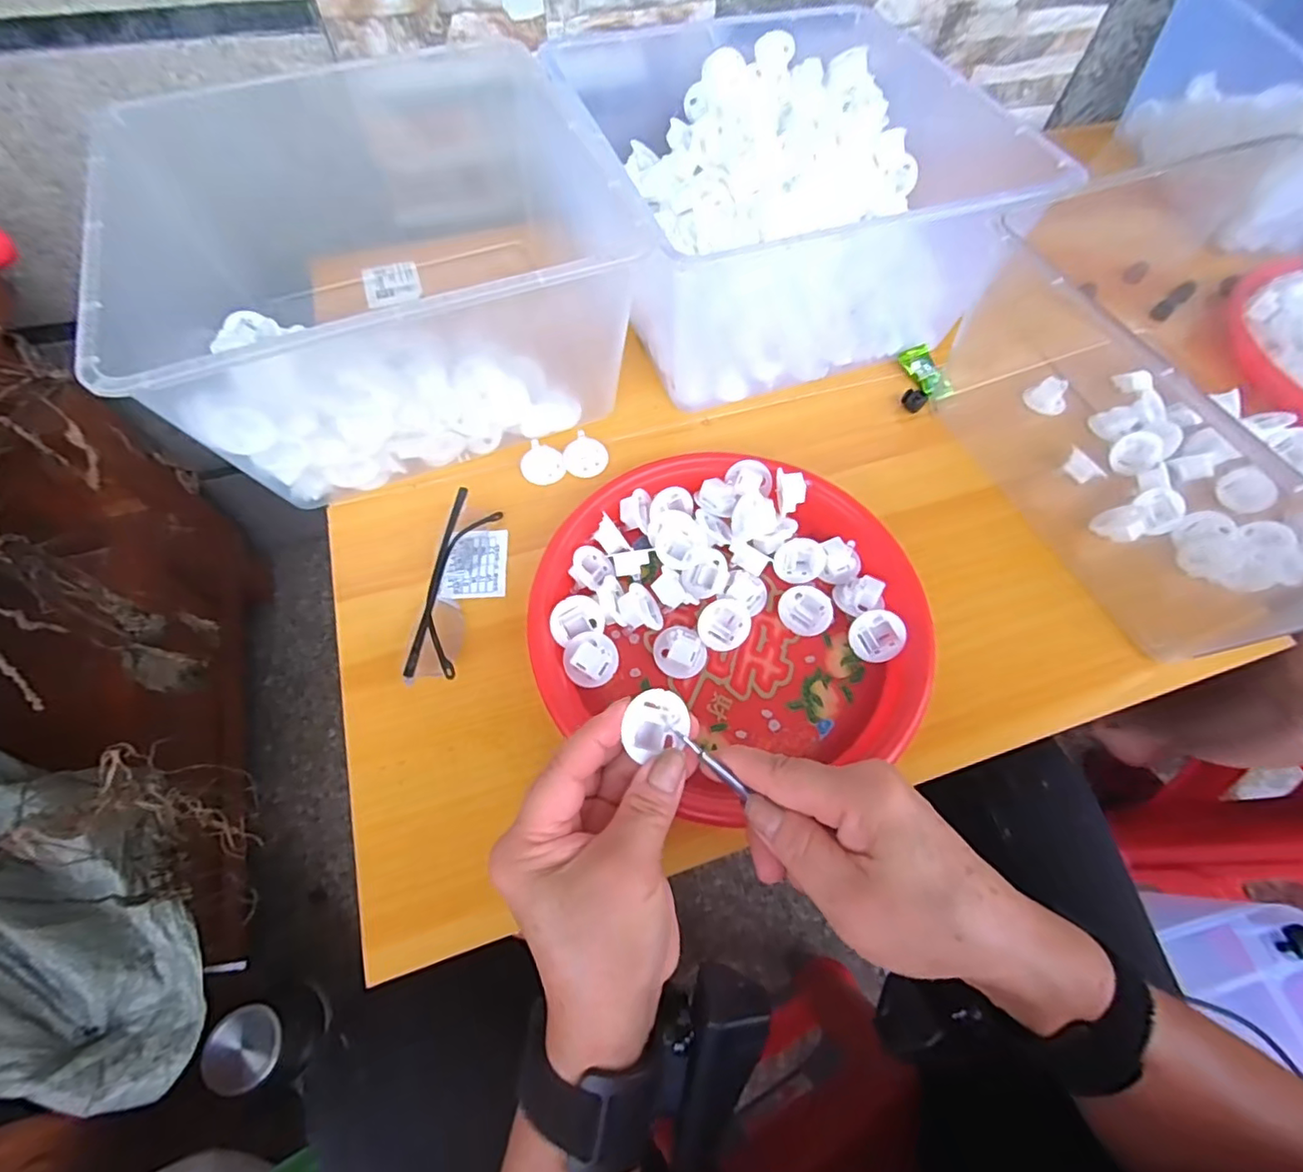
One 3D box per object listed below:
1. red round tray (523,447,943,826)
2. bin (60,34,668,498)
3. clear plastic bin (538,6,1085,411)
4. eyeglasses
[{"bbox_3d":[0.052,0.014,0.358,0.229,0.027,0.218,1,62,-2],"label":"red round tray"},{"bbox_3d":[-0.211,-0.260,0.443,0.278,0.148,0.361,-19,64,-12],"label":"bin"},{"bbox_3d":[0.102,-0.342,0.484,0.291,0.131,0.340,-14,63,-9],"label":"clear plastic bin"},{"bbox_3d":[-0.126,-0.002,0.365,0.025,0.026,0.129,6,62,1],"label":"eyeglasses"}]

